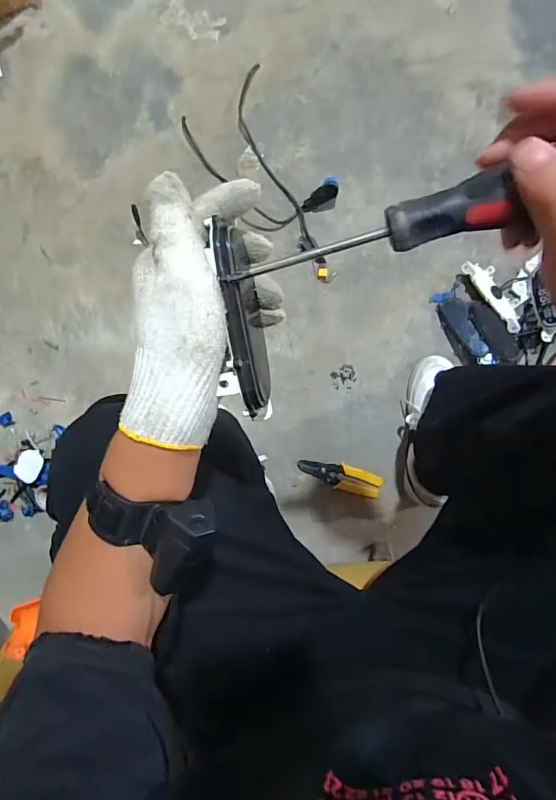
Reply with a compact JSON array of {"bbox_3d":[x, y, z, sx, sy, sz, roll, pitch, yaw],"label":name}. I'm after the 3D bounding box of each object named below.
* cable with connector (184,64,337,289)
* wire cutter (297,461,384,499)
[{"bbox_3d":[-0.002,-0.418,0.833,0.190,0.034,0.414,-36,91,0],"label":"cable with connector"},{"bbox_3d":[0.119,0.149,0.845,0.161,0.014,0.050,16,91,0],"label":"wire cutter"}]

